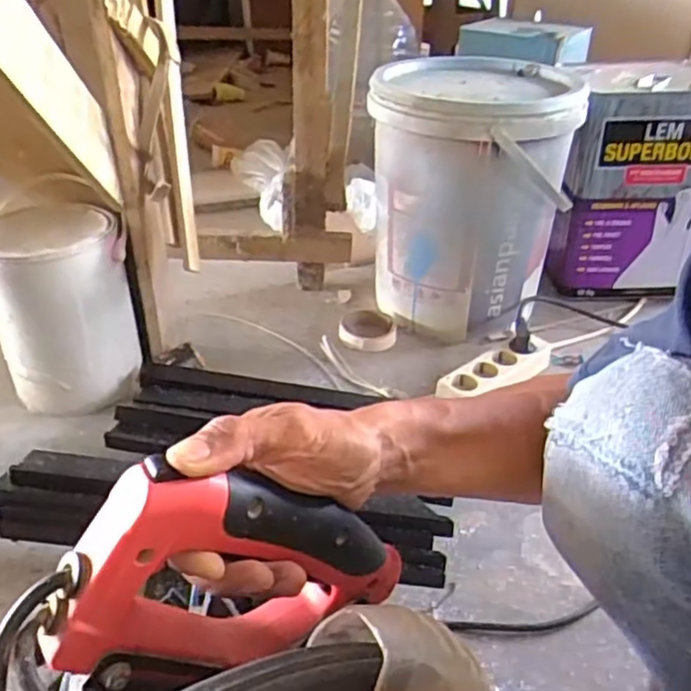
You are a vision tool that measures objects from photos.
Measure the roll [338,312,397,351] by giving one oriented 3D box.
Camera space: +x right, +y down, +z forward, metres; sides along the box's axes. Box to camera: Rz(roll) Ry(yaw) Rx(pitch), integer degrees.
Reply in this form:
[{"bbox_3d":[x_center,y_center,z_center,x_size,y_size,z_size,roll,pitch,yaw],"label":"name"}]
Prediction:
[{"bbox_3d":[0.037,-0.024,1.099,0.094,0.023,0.092,2,33,-1],"label":"roll"}]

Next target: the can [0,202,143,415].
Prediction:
[{"bbox_3d":[-0.381,-0.046,0.925,0.171,0.245,0.159,2,33,-1],"label":"can"}]

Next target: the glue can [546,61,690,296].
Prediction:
[{"bbox_3d":[0.483,-0.275,1.149,0.233,0.343,0.215,7,33,7],"label":"glue can"}]

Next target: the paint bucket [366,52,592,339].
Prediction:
[{"bbox_3d":[0.183,-0.220,1.084,0.278,0.391,0.276,2,33,-1],"label":"paint bucket"}]

